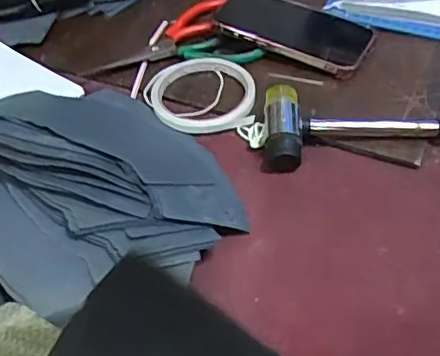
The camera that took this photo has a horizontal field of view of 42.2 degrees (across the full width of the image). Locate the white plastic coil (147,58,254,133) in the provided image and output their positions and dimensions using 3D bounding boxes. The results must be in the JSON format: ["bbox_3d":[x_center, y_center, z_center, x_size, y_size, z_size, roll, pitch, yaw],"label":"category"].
[{"bbox_3d":[-0.017,-0.076,0.501,0.091,0.027,0.091,-1,48,1],"label":"white plastic coil"}]

